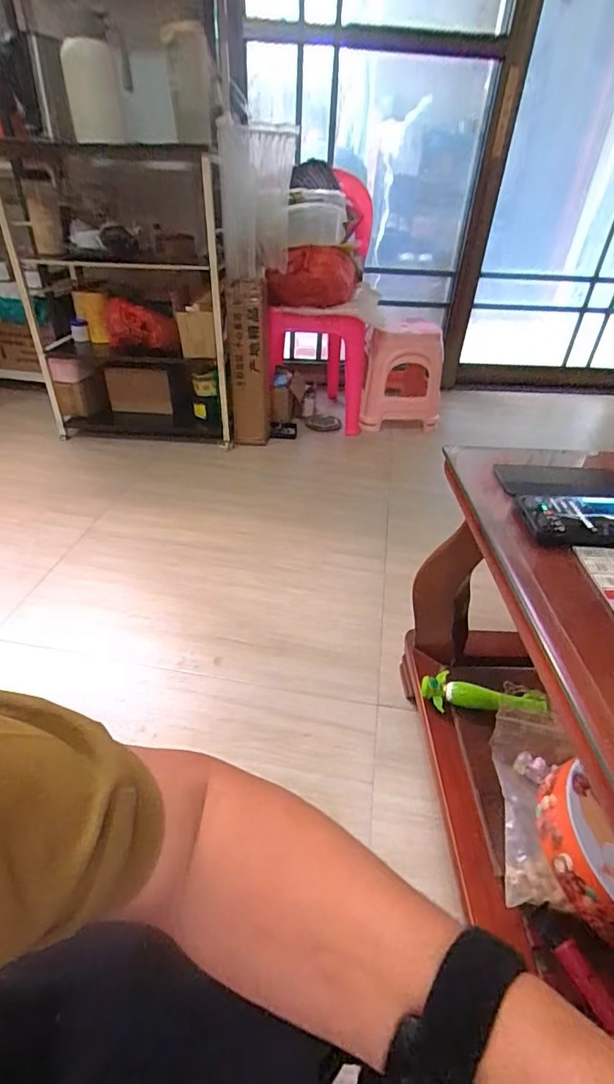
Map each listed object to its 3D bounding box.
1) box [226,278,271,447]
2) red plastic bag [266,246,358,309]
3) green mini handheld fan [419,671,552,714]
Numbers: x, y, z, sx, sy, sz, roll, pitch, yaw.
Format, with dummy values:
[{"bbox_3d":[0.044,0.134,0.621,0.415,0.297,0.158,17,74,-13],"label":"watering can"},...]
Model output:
[{"bbox_3d":[-0.200,-0.609,1.694,0.135,0.522,0.179,1,38,-4],"label":"box"},{"bbox_3d":[0.015,-0.925,1.697,0.297,0.181,0.142,-2,37,-7],"label":"red plastic bag"},{"bbox_3d":[0.276,0.240,0.766,0.183,0.036,0.052,2,36,21],"label":"green mini handheld fan"}]

